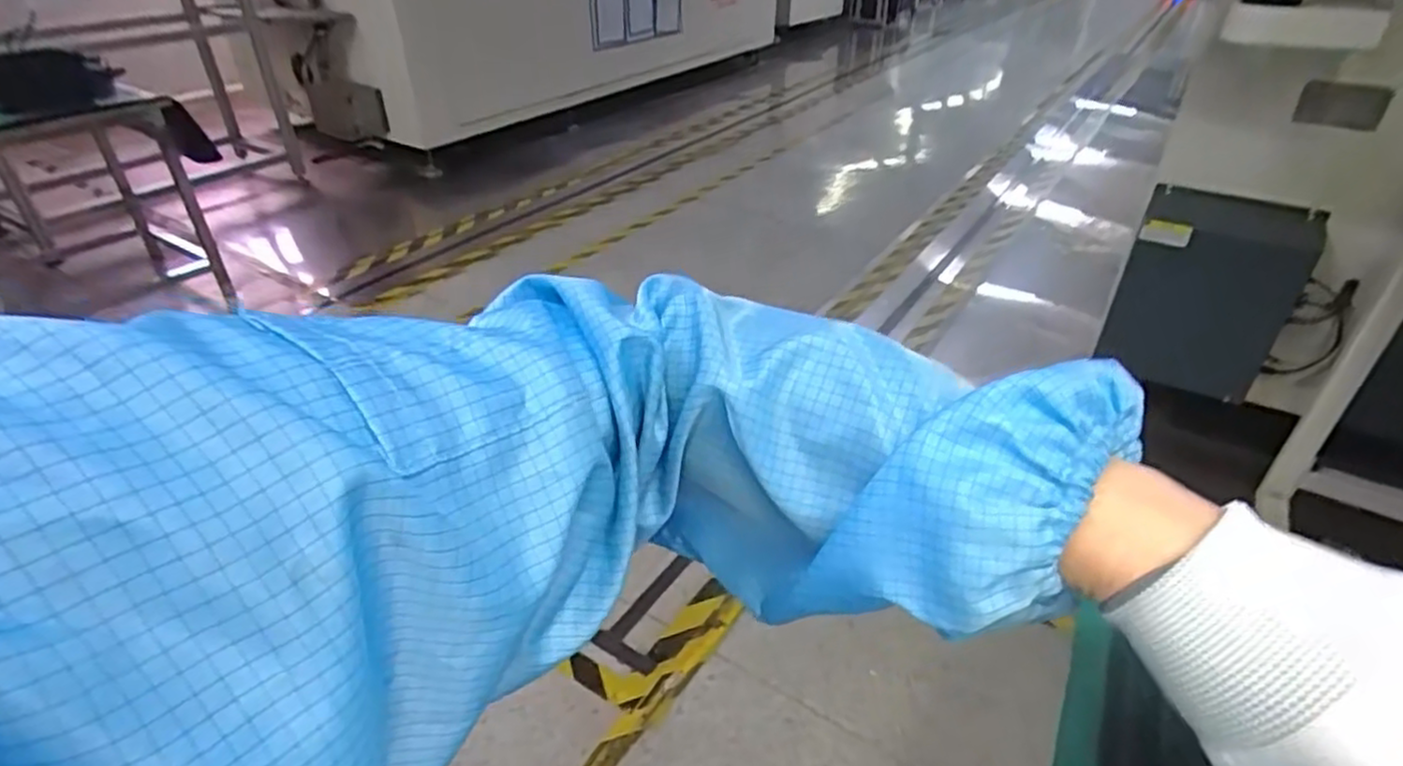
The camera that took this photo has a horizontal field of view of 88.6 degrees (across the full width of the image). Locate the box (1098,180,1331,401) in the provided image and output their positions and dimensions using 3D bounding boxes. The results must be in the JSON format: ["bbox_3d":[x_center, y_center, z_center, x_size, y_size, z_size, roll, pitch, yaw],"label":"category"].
[{"bbox_3d":[1.120,-0.191,1.606,0.310,0.394,0.168,25,41,31],"label":"box"}]

